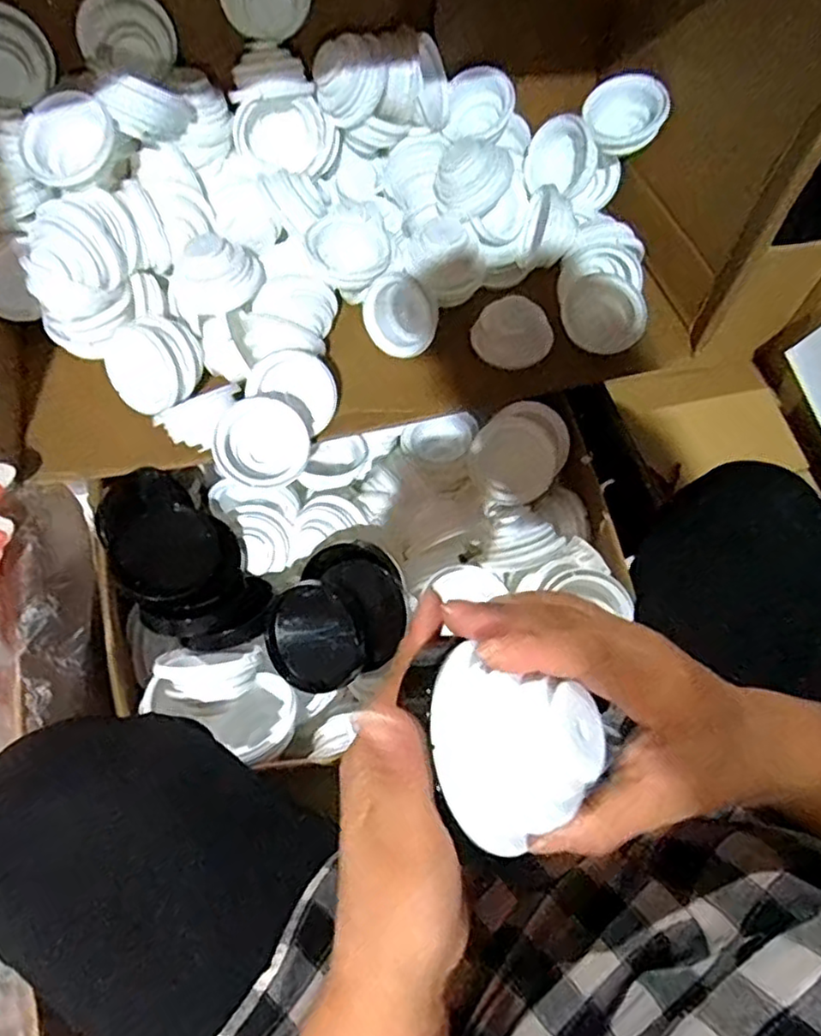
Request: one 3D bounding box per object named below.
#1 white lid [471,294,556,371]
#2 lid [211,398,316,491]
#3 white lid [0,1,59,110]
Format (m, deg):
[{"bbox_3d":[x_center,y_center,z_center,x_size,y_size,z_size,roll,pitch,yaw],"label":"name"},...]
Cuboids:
[{"bbox_3d":[0.105,-0.188,0.688,0.074,0.015,0.075,0,116,0],"label":"white lid"},{"bbox_3d":[-0.129,-0.066,0.585,0.076,0.028,0.079,1,104,6],"label":"lid"},{"bbox_3d":[-0.349,-0.398,0.576,0.077,0.075,0.018,-33,37,-17],"label":"white lid"}]

